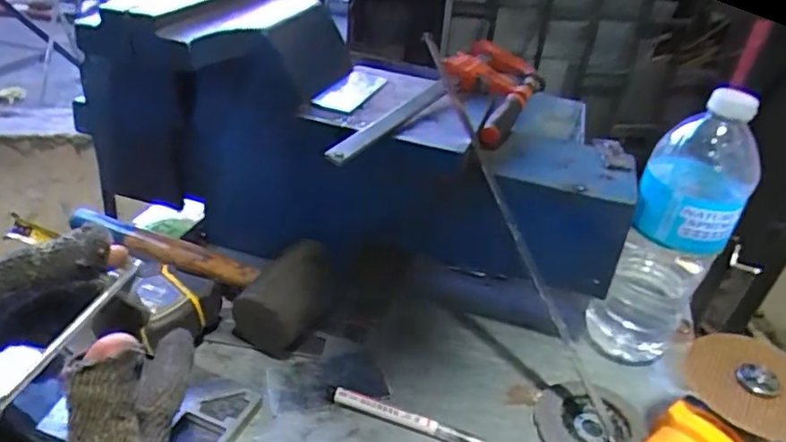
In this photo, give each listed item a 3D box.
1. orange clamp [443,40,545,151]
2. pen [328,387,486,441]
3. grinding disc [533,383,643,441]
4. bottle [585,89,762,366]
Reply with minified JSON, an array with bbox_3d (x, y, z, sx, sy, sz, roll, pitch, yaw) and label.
[{"bbox_3d":[0.092,-0.127,0.585,0.085,0.052,0.146,18,34,17],"label":"orange clamp"},{"bbox_3d":[0.009,0.156,0.479,0.129,0.014,0.012,14,33,11],"label":"pen"},{"bbox_3d":[0.155,0.164,0.493,0.084,0.014,0.082,5,33,-3],"label":"grinding disc"},{"bbox_3d":[0.240,0.015,0.520,0.079,0.253,0.071,24,36,25],"label":"bottle"}]

